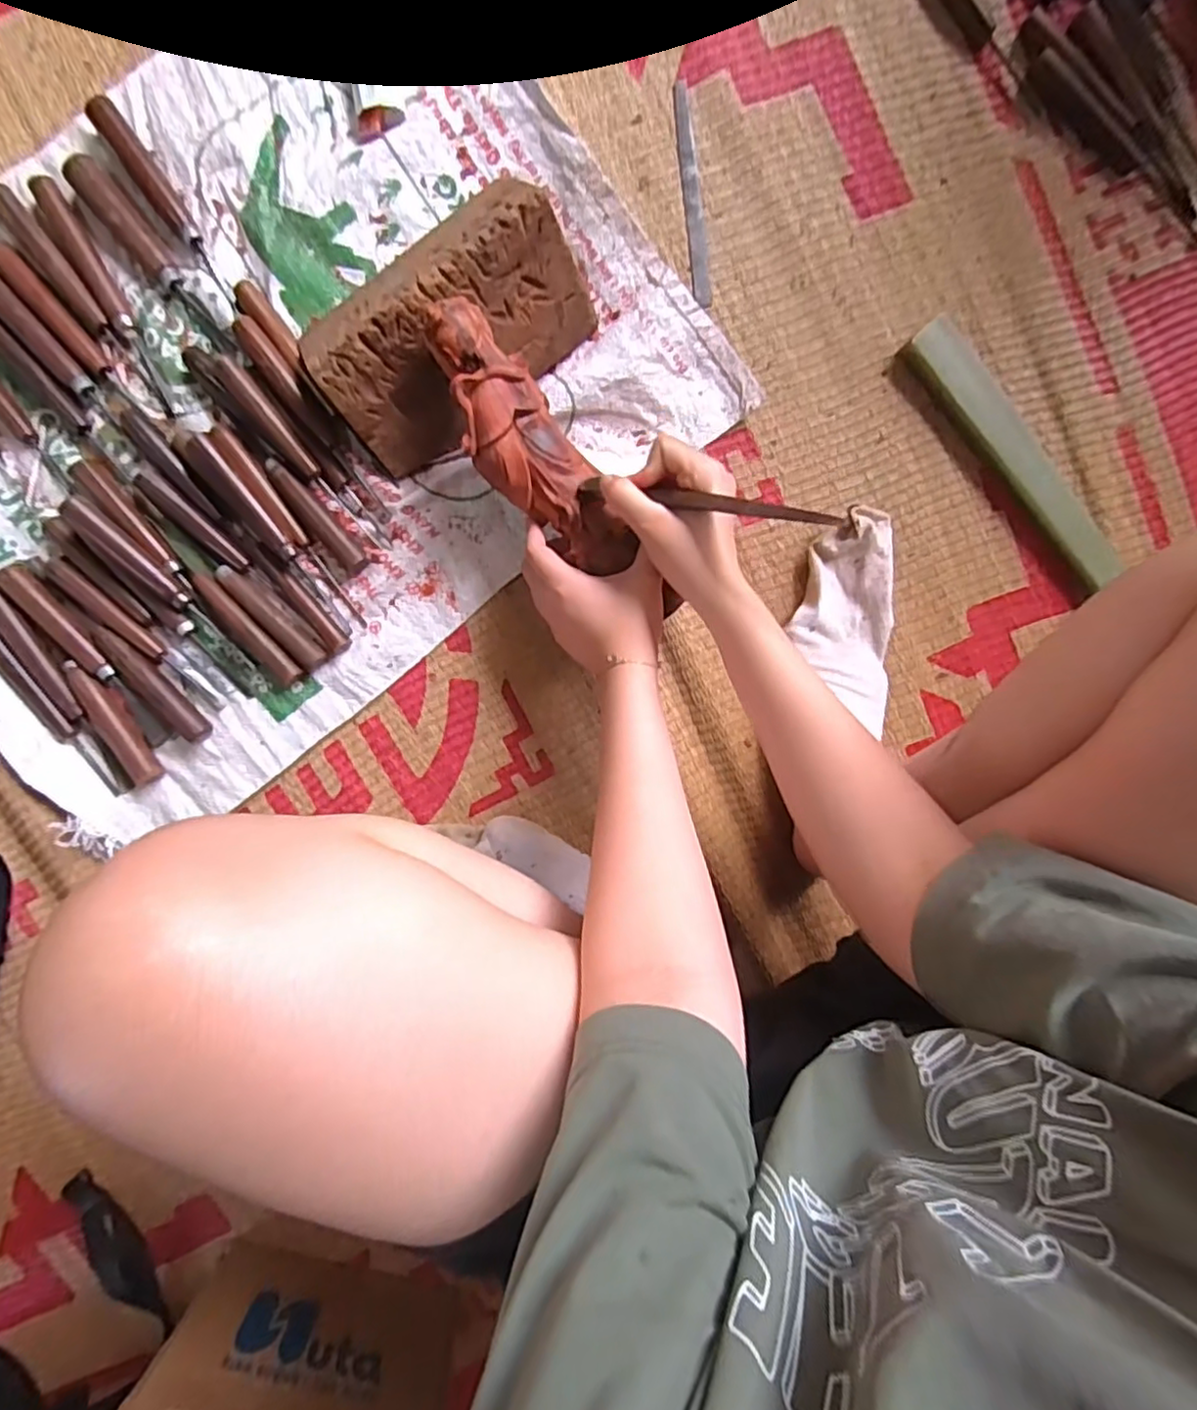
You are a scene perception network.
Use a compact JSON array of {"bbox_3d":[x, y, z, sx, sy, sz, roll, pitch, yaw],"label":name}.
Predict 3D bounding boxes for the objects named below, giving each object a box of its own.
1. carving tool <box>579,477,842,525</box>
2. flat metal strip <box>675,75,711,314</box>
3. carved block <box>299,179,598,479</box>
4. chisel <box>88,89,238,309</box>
[{"bbox_3d":[0.058,-0.126,0.407,0.196,0.012,0.013,22,98,39],"label":"carving tool"},{"bbox_3d":[0.076,-0.407,0.521,0.015,0.008,0.161,-7,97,-1],"label":"flat metal strip"},{"bbox_3d":[-0.116,-0.289,0.491,0.210,0.067,0.133,-33,96,3],"label":"carved block"},{"bbox_3d":[-0.328,-0.384,0.499,0.022,0.018,0.160,-37,96,3],"label":"chisel"}]

